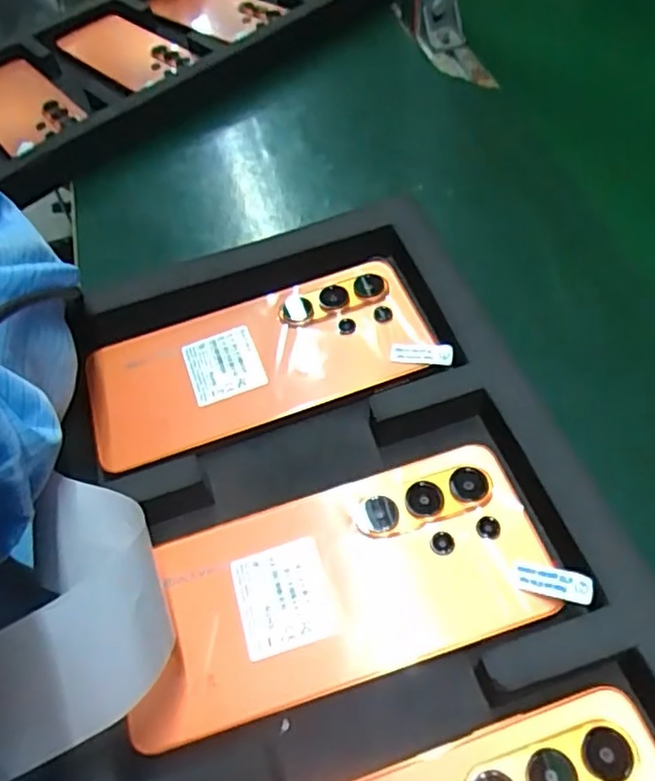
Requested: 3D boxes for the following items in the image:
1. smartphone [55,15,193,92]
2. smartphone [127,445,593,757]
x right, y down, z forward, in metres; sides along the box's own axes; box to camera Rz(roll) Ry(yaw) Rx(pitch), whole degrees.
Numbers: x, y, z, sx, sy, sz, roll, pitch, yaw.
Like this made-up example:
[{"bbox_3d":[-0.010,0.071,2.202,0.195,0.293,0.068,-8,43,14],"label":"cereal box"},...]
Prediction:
[{"bbox_3d":[-0.197,-0.331,0.628,0.139,0.012,0.064,37,77,24],"label":"smartphone"},{"bbox_3d":[0.004,0.076,0.256,0.162,0.010,0.076,-17,55,-6],"label":"smartphone"}]

